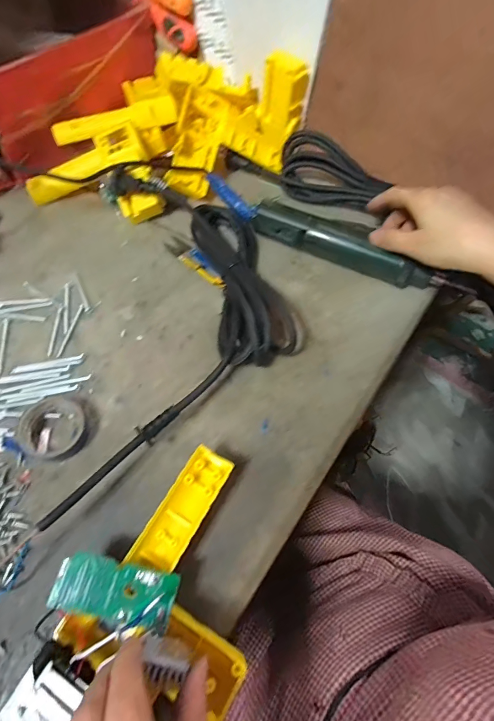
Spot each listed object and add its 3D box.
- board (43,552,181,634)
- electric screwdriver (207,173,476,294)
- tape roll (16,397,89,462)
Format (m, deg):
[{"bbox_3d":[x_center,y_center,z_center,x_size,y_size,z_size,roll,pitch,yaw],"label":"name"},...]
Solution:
[{"bbox_3d":[-0.087,0.152,0.242,0.077,0.008,0.035,12,58,3],"label":"board"},{"bbox_3d":[0.091,-0.136,0.413,0.299,0.034,0.038,25,63,7],"label":"electric screwdriver"},{"bbox_3d":[-0.169,0.057,0.318,0.053,0.015,0.059,-28,67,-17],"label":"tape roll"}]

